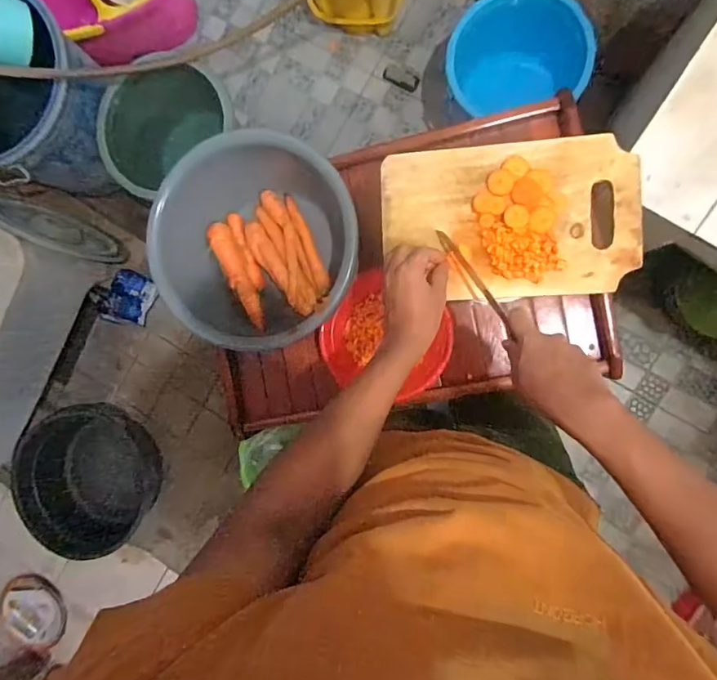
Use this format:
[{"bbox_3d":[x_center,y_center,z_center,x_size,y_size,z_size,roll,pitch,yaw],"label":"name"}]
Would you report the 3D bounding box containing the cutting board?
[{"bbox_3d":[0.177,-0.143,0.582,0.290,0.021,0.181,-2,92,9],"label":"cutting board"}]

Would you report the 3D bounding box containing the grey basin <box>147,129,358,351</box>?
[{"bbox_3d":[-0.138,-0.138,0.763,0.295,0.151,0.282,0,92,9],"label":"grey basin"}]

